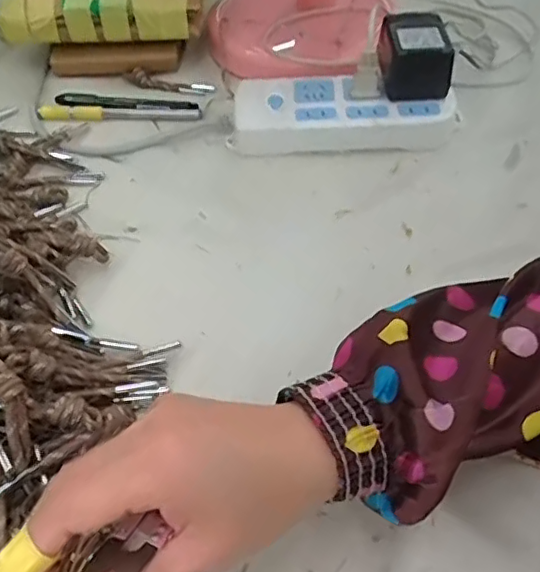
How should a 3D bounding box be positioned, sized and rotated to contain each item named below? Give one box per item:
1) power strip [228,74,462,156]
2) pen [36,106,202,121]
[{"bbox_3d":[0.063,-0.150,0.503,0.183,0.030,0.074,4,54,4],"label":"power strip"},{"bbox_3d":[-0.136,-0.156,0.526,0.146,0.008,0.012,1,54,2],"label":"pen"}]

